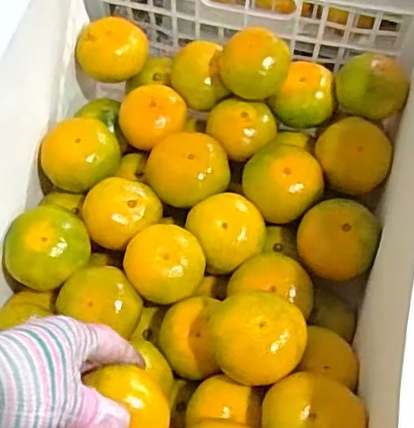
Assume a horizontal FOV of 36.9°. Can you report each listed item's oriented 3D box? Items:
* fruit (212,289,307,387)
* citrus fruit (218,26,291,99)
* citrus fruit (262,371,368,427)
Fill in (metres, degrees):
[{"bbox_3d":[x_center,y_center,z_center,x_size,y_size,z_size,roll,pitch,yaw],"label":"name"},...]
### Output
[{"bbox_3d":[0.037,0.094,0.450,0.065,0.051,0.060,0,58,0],"label":"fruit"},{"bbox_3d":[0.043,-0.132,0.569,0.060,0.053,0.055,5,59,3],"label":"citrus fruit"},{"bbox_3d":[0.072,0.142,0.424,0.068,0.046,0.063,9,59,5],"label":"citrus fruit"}]

